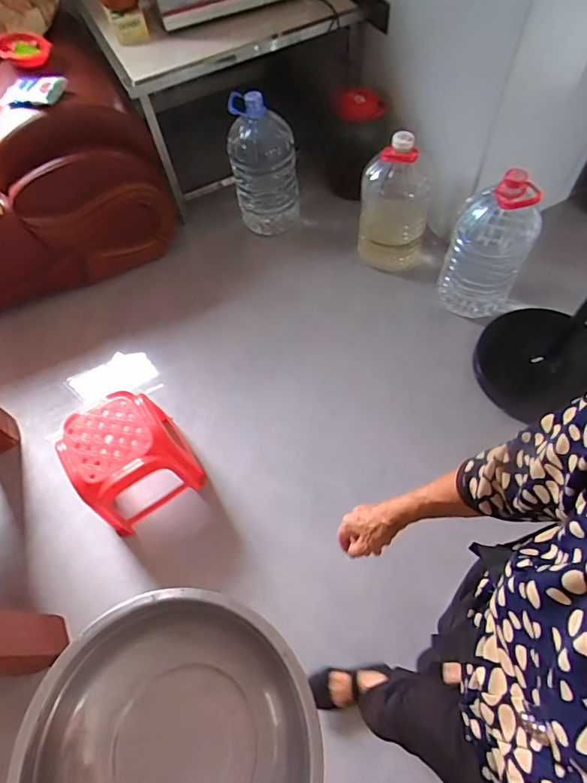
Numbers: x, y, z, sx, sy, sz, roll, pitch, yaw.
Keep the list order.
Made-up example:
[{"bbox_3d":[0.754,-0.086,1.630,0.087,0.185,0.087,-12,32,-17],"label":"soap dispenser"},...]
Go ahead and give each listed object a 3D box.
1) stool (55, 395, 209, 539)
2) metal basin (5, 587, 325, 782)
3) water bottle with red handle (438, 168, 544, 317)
[{"bbox_3d":[-0.442,0.180,1.275,0.280,0.244,0.267,-34,65,-13],"label":"stool"},{"bbox_3d":[-0.106,0.327,0.425,0.245,0.080,0.253,-10,61,-1],"label":"metal basin"},{"bbox_3d":[0.621,-0.468,1.466,0.246,0.468,0.255,21,65,15],"label":"water bottle with red handle"}]

